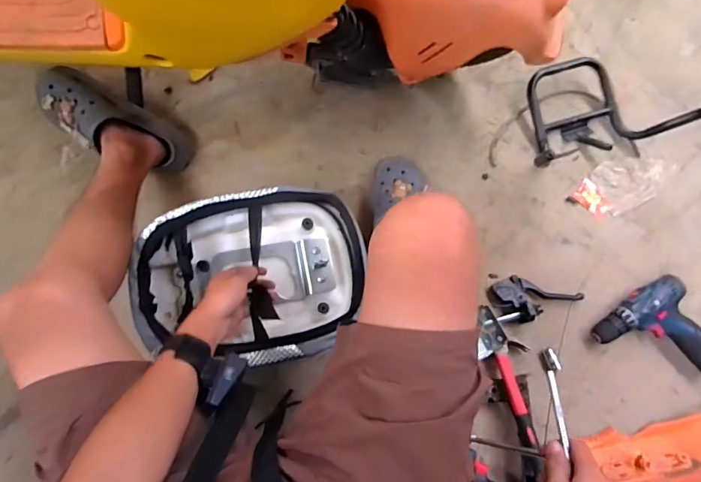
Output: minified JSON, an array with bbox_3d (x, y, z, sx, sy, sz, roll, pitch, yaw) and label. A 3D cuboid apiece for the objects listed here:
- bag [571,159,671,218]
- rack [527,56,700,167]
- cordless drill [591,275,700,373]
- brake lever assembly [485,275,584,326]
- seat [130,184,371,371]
[{"bbox_3d":[0.543,-0.113,0.872,0.199,0.013,0.097,-24,80,-6],"label":"bag"},{"bbox_3d":[0.495,-0.282,0.838,0.272,0.140,0.209,-11,78,-4],"label":"rack"},{"bbox_3d":[0.569,0.141,0.786,0.215,0.053,0.149,19,78,3],"label":"cordless drill"},{"bbox_3d":[0.336,0.104,0.797,0.191,0.046,0.087,-3,78,-2],"label":"brake lever assembly"},{"bbox_3d":[-0.148,0.057,0.693,0.343,0.096,0.258,-8,78,-3],"label":"seat"}]

